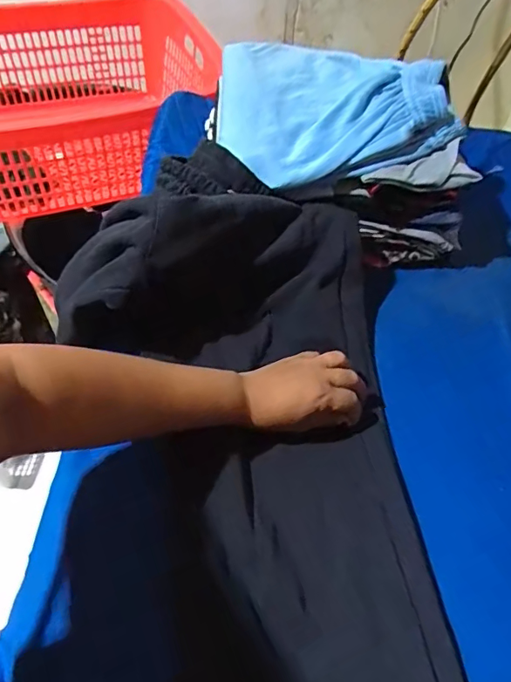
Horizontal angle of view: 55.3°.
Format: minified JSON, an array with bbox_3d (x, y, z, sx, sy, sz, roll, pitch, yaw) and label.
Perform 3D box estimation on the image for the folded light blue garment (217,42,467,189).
[{"bbox_3d":[0.096,-0.282,0.590,0.271,0.057,0.215,2,55,-4],"label":"folded light blue garment"}]

